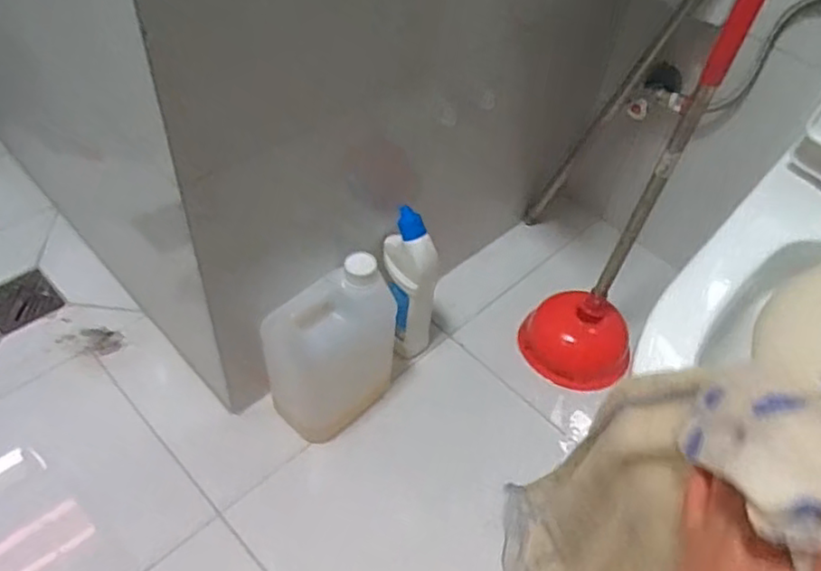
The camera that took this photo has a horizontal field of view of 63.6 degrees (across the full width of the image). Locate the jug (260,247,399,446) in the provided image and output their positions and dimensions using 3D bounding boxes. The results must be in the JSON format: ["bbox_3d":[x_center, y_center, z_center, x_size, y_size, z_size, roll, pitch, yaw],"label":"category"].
[{"bbox_3d":[-0.098,0.083,0.826,0.099,0.222,0.153,39,56,24],"label":"jug"}]

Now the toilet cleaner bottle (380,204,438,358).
[{"bbox_3d":[-0.004,-0.001,0.879,0.055,0.224,0.082,-17,54,-20],"label":"toilet cleaner bottle"}]

